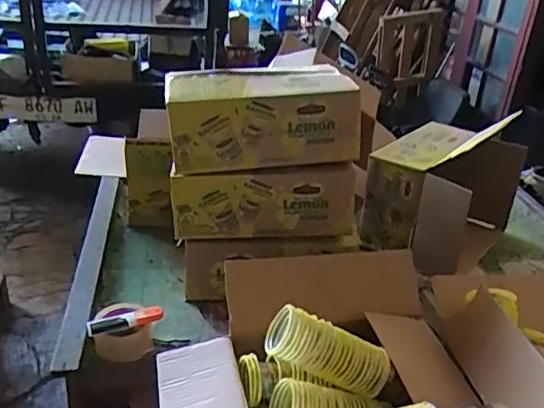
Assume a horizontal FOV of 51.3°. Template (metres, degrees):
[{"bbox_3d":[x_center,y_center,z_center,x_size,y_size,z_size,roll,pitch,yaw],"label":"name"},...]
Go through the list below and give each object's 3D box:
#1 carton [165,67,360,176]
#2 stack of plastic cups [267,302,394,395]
[{"bbox_3d":[-0.019,-0.157,1.050,0.339,0.147,0.144,-1,28,-9],"label":"carton"},{"bbox_3d":[0.079,0.211,0.801,0.173,0.064,0.059,24,29,-1],"label":"stack of plastic cups"}]

